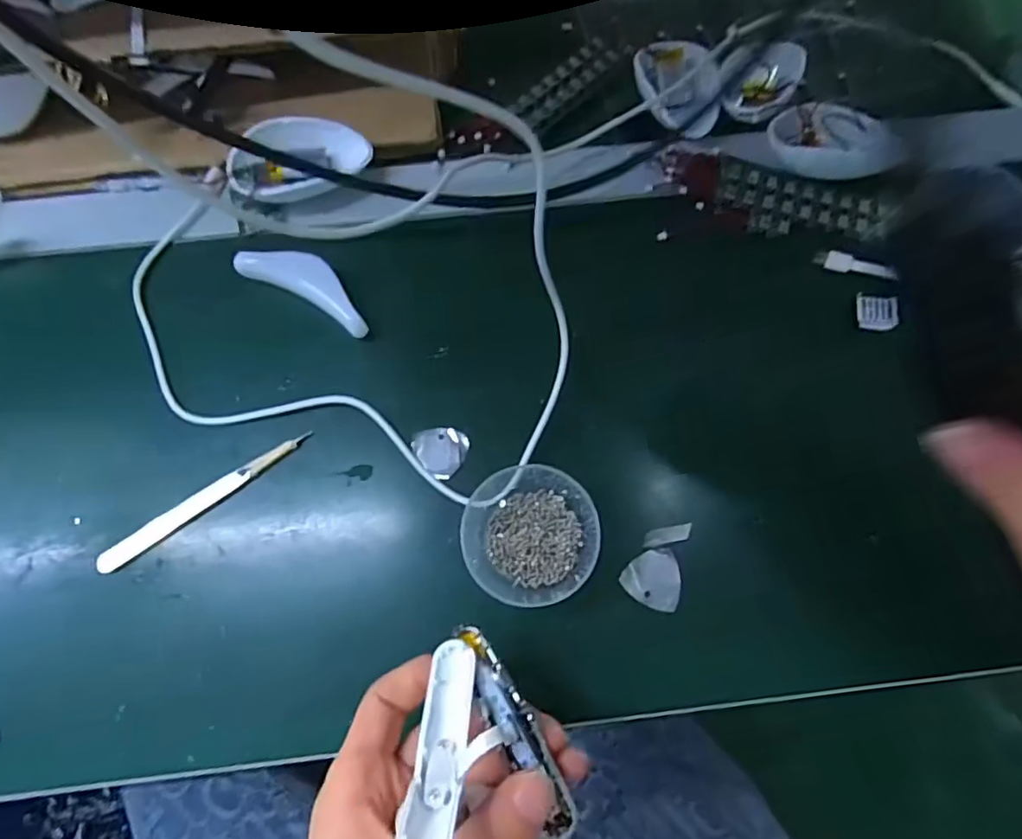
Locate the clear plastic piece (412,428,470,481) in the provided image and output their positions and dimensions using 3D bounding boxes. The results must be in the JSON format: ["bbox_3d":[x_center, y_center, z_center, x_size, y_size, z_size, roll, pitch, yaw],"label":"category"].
[{"bbox_3d":[-0.039,0.016,0.333,0.030,0.005,0.028,0,73,1],"label":"clear plastic piece"}]

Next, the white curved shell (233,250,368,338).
[{"bbox_3d":[-0.119,-0.080,0.347,0.086,0.018,0.027,28,75,9],"label":"white curved shell"}]

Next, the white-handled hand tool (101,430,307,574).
[{"bbox_3d":[-0.167,0.043,0.324,0.125,0.005,0.011,-35,75,-10],"label":"white-handled hand tool"}]

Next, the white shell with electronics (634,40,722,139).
[{"bbox_3d":[0.111,-0.218,0.392,0.048,0.020,0.080,-11,73,-3],"label":"white shell with electronics"}]

